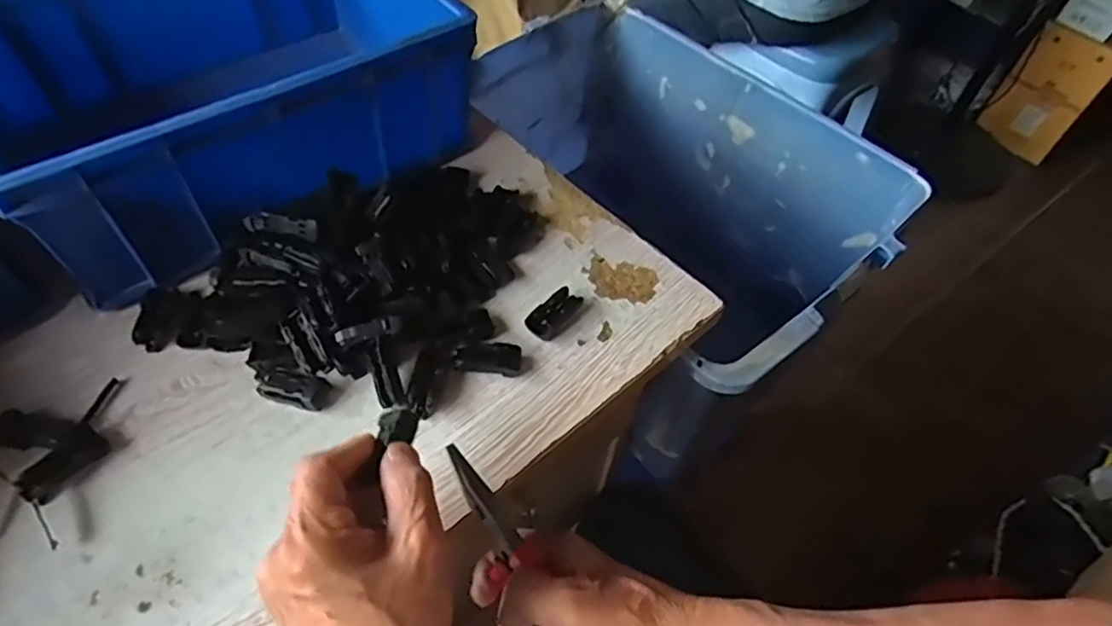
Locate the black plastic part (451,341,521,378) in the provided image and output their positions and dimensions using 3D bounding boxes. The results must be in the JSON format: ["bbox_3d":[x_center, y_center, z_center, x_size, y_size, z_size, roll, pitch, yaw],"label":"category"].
[{"bbox_3d":[-0.048,0.031,0.450,0.047,0.011,0.022,4,53,-2],"label":"black plastic part"}]

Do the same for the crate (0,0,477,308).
[{"bbox_3d":[-0.269,-0.195,0.522,0.325,0.118,0.257,-29,61,-24],"label":"crate"}]

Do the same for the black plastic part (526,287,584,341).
[{"bbox_3d":[-0.001,-0.001,0.478,0.023,0.011,0.047,31,57,17],"label":"black plastic part"}]

